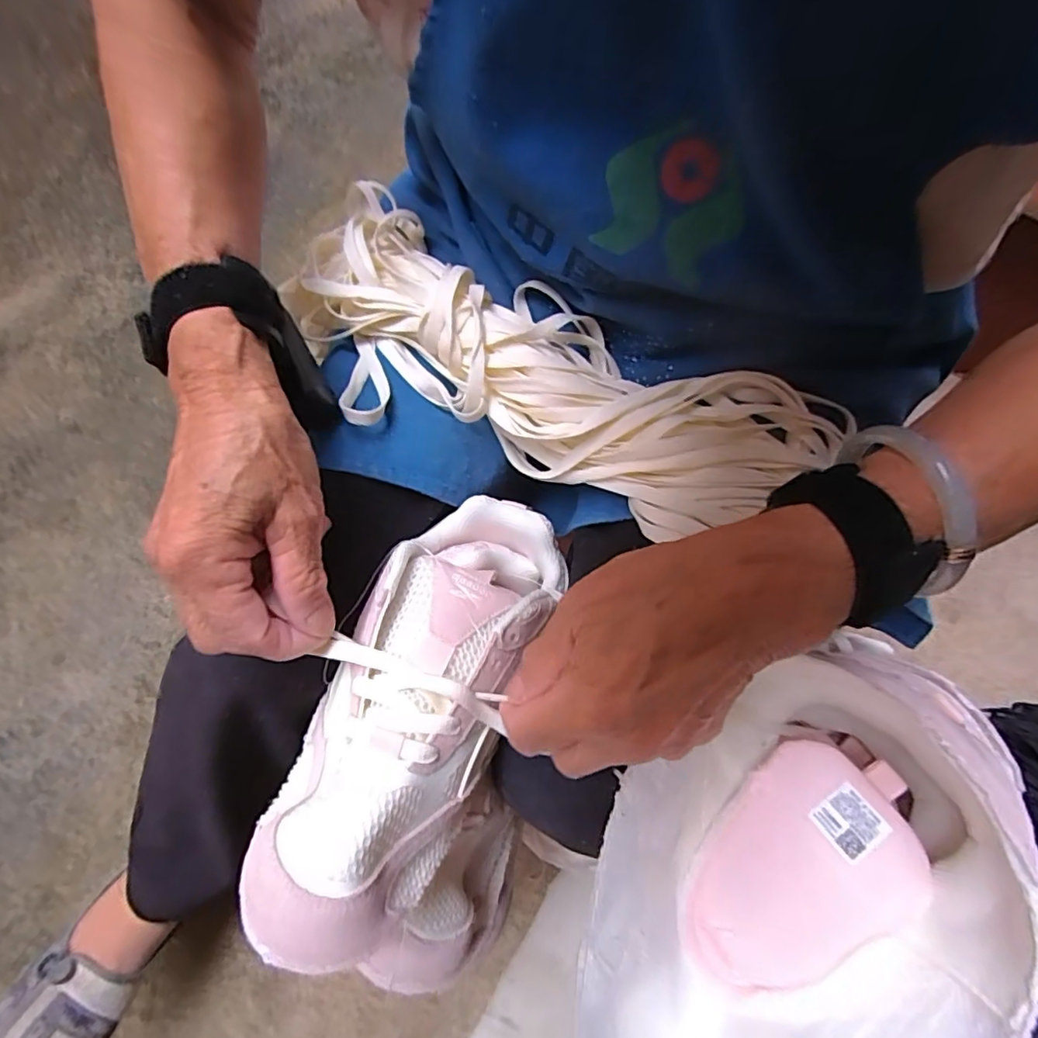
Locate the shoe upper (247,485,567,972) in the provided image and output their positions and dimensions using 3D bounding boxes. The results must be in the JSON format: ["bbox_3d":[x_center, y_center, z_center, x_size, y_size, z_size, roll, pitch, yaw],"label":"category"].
[{"bbox_3d":[-0.050,0.082,0.280,0.084,0.058,0.223,21,58,10],"label":"shoe upper"}]

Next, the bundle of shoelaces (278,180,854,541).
[{"bbox_3d":[0.018,-0.073,0.320,0.329,0.051,0.116,28,72,7],"label":"bundle of shoelaces"}]

